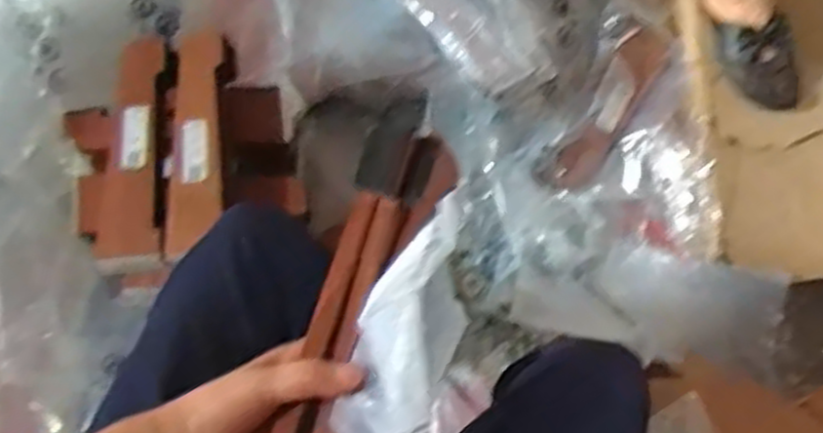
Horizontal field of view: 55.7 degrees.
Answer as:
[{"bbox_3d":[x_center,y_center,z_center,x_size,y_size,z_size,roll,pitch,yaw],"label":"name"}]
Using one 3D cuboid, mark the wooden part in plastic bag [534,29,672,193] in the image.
[{"bbox_3d":[0.293,-0.162,1.164,0.075,0.034,0.301,33,77,10],"label":"wooden part in plastic bag"}]

